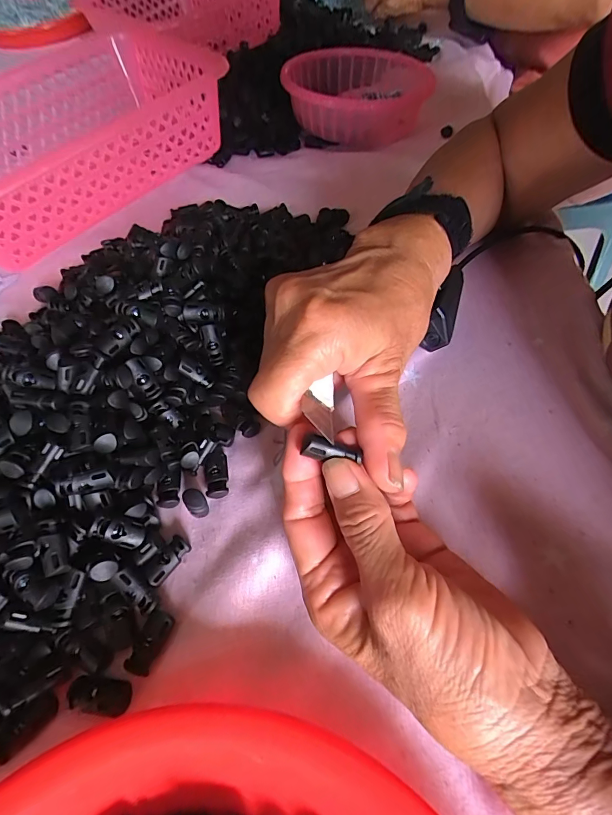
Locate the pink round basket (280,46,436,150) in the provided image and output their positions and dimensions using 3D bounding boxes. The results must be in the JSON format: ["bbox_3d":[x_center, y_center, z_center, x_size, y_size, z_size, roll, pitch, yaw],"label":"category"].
[{"bbox_3d":[0.060,-0.370,0.473,0.163,0.056,0.157,-1,57,1],"label":"pink round basket"}]

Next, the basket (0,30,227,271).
[{"bbox_3d":[-0.245,-0.267,0.405,0.297,0.090,0.205,-40,64,-21],"label":"basket"}]

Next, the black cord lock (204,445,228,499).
[{"bbox_3d":[-0.055,0.039,0.244,0.013,0.008,0.031,-7,57,-2],"label":"black cord lock"}]

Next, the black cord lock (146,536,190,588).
[{"bbox_3d":[-0.076,0.084,0.217,0.012,0.010,0.026,33,64,21],"label":"black cord lock"}]

